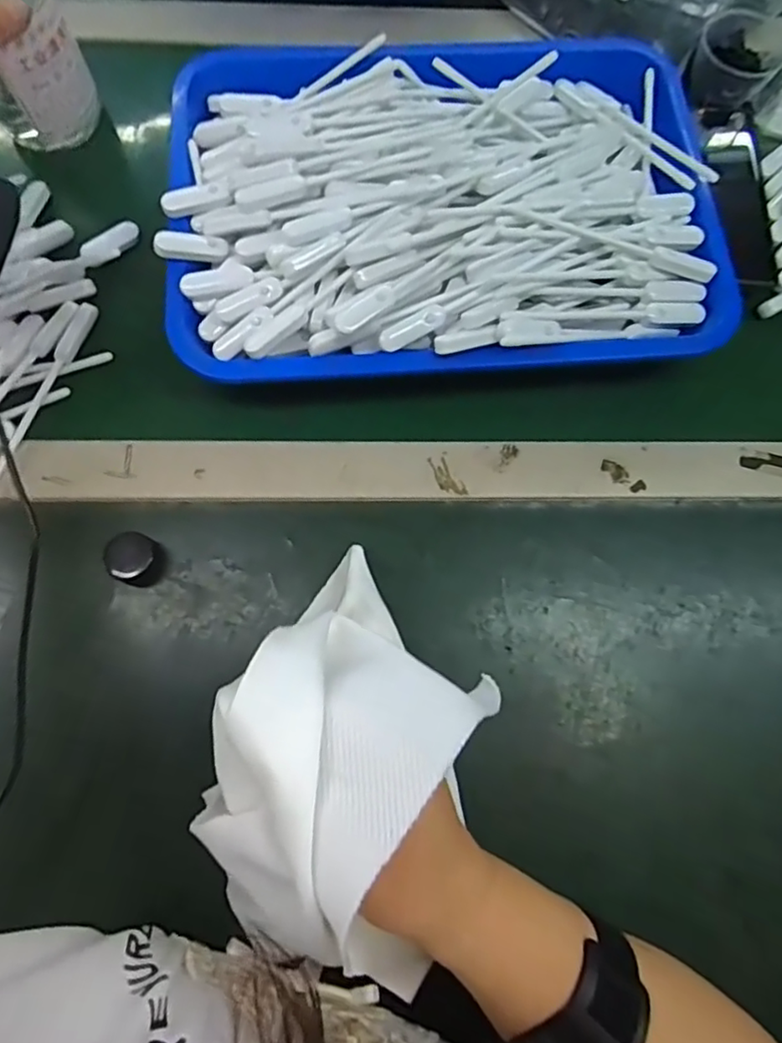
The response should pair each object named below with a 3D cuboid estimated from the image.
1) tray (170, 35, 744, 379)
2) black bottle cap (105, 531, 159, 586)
[{"bbox_3d":[0.037,-0.217,0.415,0.356,0.059,0.255,-5,74,-3],"label":"tray"},{"bbox_3d":[-0.155,0.022,0.365,0.028,0.012,0.030,0,74,-2],"label":"black bottle cap"}]

